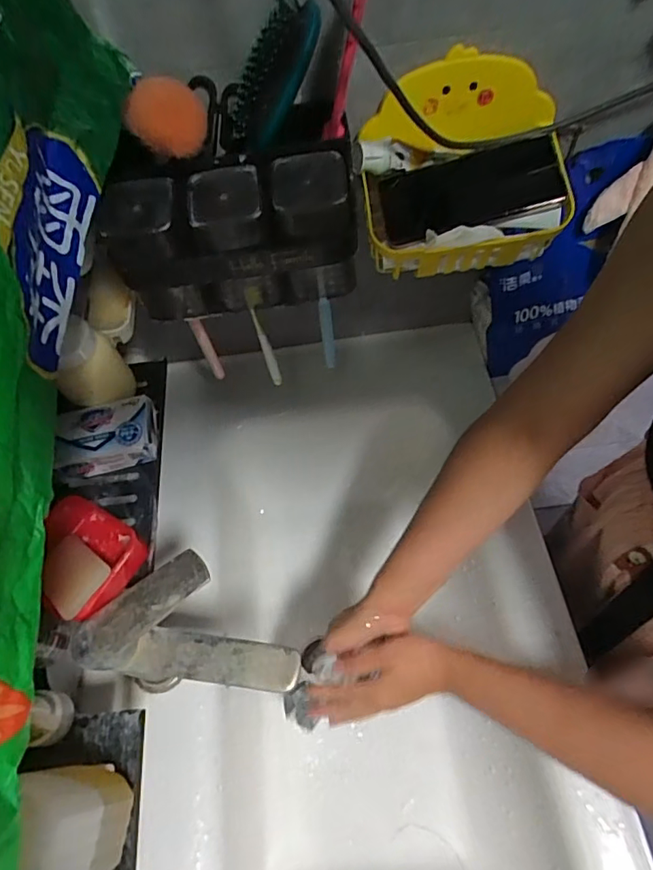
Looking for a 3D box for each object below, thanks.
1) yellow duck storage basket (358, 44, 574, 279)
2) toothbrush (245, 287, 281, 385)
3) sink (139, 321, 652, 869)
[{"bbox_3d":[0.129,-0.242,0.475,0.180,0.146,0.125,-9,59,-1],"label":"yellow duck storage basket"},{"bbox_3d":[-0.067,-0.104,0.559,0.015,0.153,0.011,-15,59,-5],"label":"toothbrush"},{"bbox_3d":[0.042,0.245,0.606,0.435,0.162,0.789,-8,59,0],"label":"sink"}]

